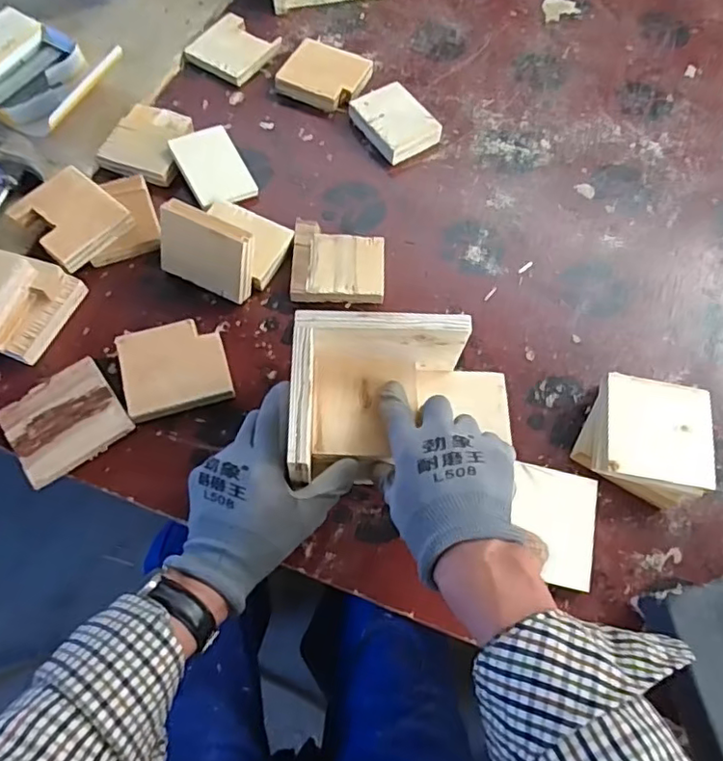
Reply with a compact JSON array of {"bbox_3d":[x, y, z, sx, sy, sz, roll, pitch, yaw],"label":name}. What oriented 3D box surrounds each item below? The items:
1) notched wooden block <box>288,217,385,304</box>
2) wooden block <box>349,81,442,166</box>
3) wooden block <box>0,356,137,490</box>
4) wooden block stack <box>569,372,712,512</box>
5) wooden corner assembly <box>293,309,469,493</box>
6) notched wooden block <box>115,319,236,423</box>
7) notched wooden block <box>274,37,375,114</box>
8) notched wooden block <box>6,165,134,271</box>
[{"bbox_3d":[-0.023,-0.117,0.598,0.091,0.023,0.090,3,68,0],"label":"notched wooden block"},{"bbox_3d":[0.039,-0.294,0.676,0.071,0.026,0.089,-31,72,-13],"label":"wooden block"},{"bbox_3d":[-0.258,0.035,0.518,0.091,0.018,0.085,-36,73,-14],"label":"wooden block"},{"bbox_3d":[0.252,0.050,0.526,0.101,0.044,0.099,19,68,6],"label":"wooden block stack"},{"bbox_3d":[0.014,0.012,0.480,0.136,0.069,0.124,3,68,0],"label":"wooden corner assembly"},{"bbox_3d":[-0.169,-0.012,0.540,0.090,0.024,0.084,-16,69,-8],"label":"notched wooden block"},{"bbox_3d":[-0.044,-0.365,0.708,0.098,0.017,0.087,26,69,9],"label":"notched wooden block"},{"bbox_3d":[-0.285,-0.162,0.586,0.091,0.028,0.081,41,68,13],"label":"notched wooden block"}]

